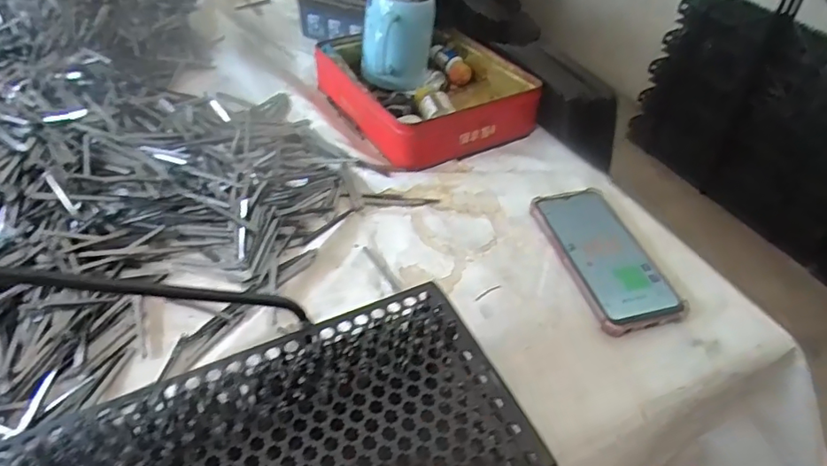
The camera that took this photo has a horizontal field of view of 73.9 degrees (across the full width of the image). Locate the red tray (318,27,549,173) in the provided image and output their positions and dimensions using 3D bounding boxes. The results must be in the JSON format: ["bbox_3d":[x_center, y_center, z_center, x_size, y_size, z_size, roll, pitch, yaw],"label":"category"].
[{"bbox_3d":[0.011,-0.189,0.691,0.203,0.053,0.253,-19,48,-25],"label":"red tray"}]

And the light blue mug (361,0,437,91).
[{"bbox_3d":[-0.019,-0.262,0.691,0.088,0.116,0.079,2,43,-5],"label":"light blue mug"}]

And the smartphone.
[{"bbox_3d":[0.177,0.018,0.510,0.079,0.013,0.163,-6,44,-14],"label":"smartphone"}]

